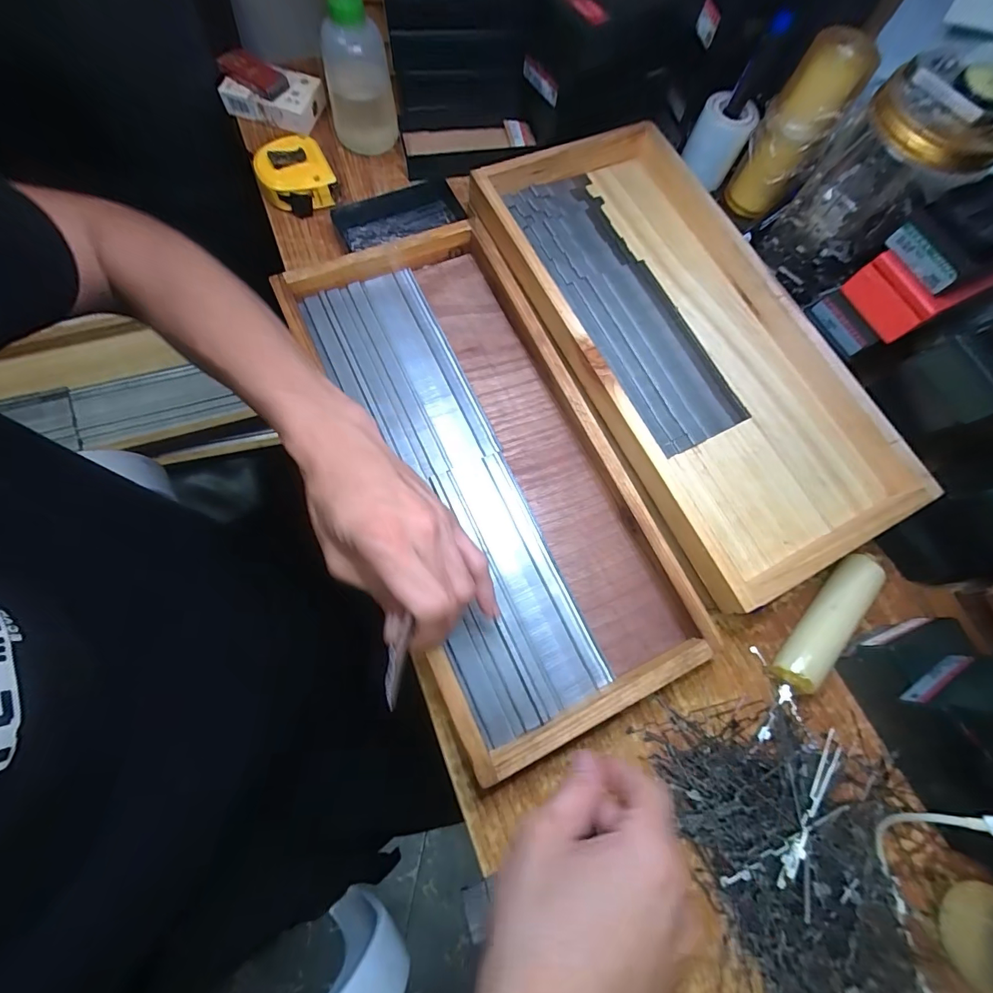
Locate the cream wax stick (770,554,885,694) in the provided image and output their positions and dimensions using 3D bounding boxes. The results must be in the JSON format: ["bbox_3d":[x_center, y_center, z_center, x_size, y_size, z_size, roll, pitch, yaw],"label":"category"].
[{"bbox_3d":[0.264,0.098,0.344,0.031,0.023,0.125,43,75,8],"label":"cream wax stick"}]

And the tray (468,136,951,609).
[{"bbox_3d":[0.163,-0.145,0.380,0.224,0.038,0.437,-24,77,-11],"label":"tray"}]

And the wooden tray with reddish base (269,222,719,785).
[{"bbox_3d":[-0.015,-0.034,0.360,0.194,0.045,0.427,-24,76,-6],"label":"wooden tray with reddish base"}]

